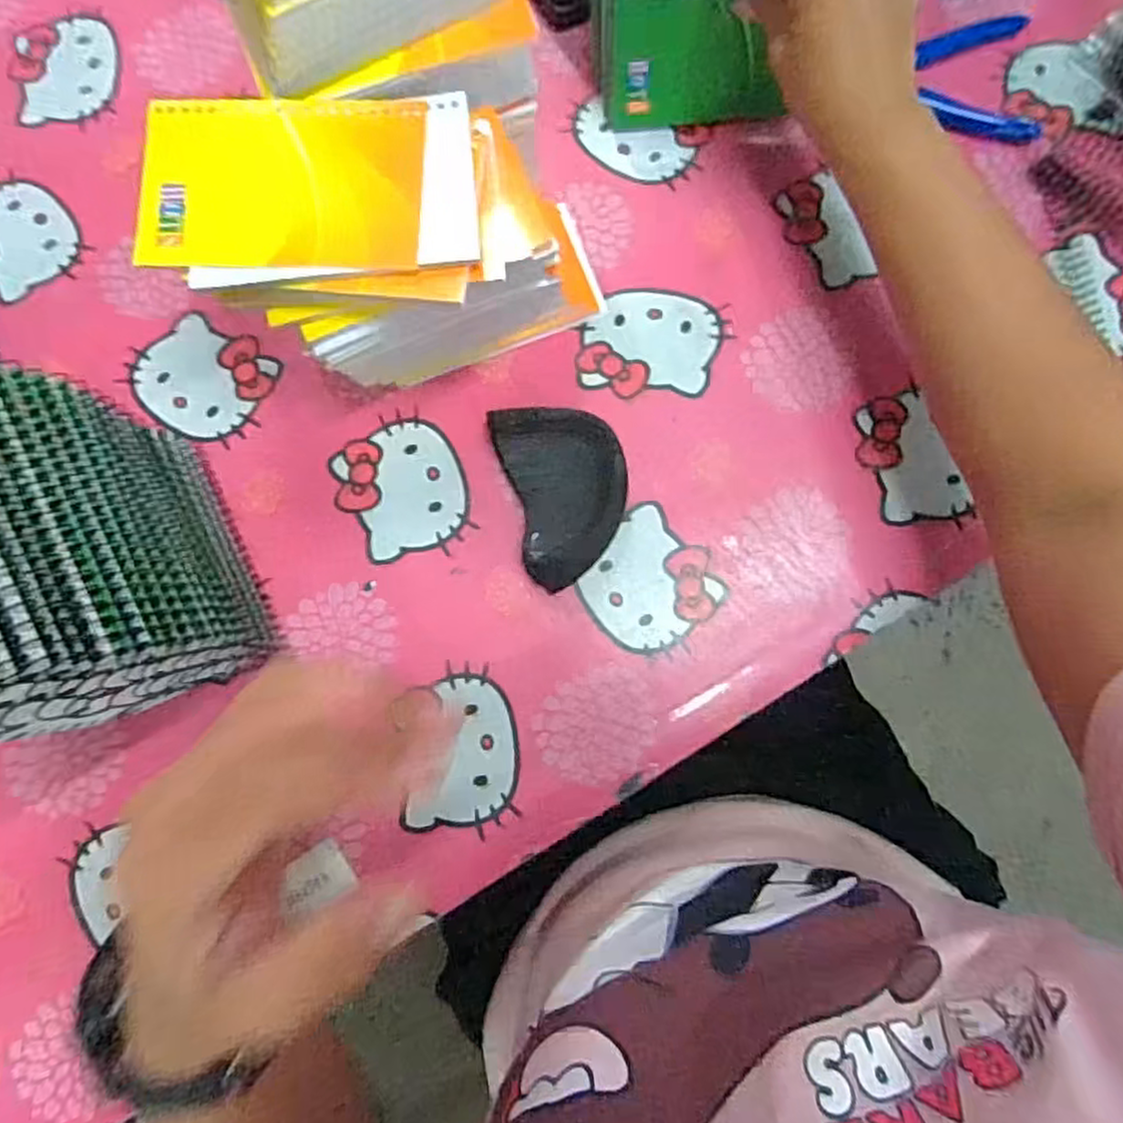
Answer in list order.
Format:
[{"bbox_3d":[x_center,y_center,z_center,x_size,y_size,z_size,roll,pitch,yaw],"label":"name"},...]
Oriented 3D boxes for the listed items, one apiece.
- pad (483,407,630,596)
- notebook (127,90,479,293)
[{"bbox_3d":[0.003,-0.041,0.403,0.065,0.026,0.101,-14,80,-2],"label":"pad"},{"bbox_3d":[-0.116,-0.172,0.323,0.149,0.012,0.085,-5,80,0],"label":"notebook"}]

